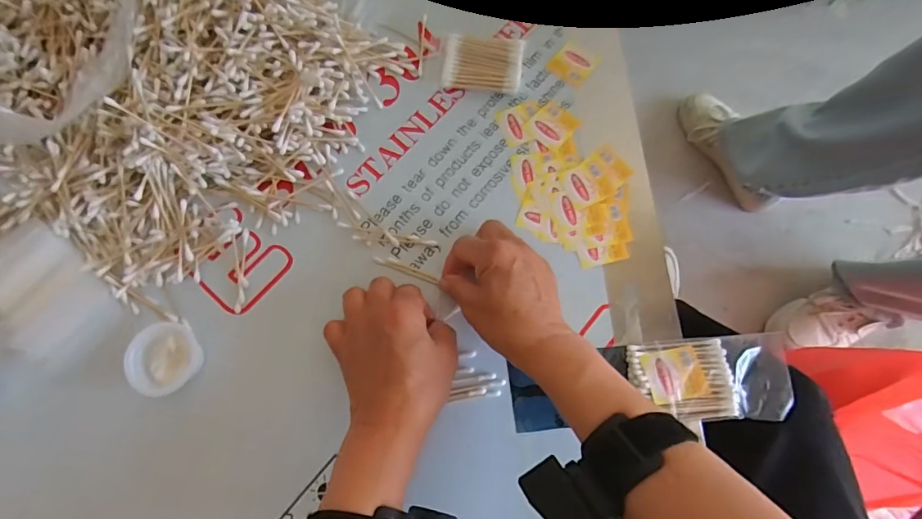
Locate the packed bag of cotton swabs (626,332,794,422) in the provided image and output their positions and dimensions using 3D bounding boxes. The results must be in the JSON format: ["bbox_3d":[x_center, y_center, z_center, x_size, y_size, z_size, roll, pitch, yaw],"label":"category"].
[{"bbox_3d":[0.197,0.094,0.367,0.118,0.014,0.063,-5,72,-1],"label":"packed bag of cotton swabs"}]

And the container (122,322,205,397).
[{"bbox_3d":[-0.231,0.078,0.366,0.043,0.030,0.054,12,73,5],"label":"container"}]

